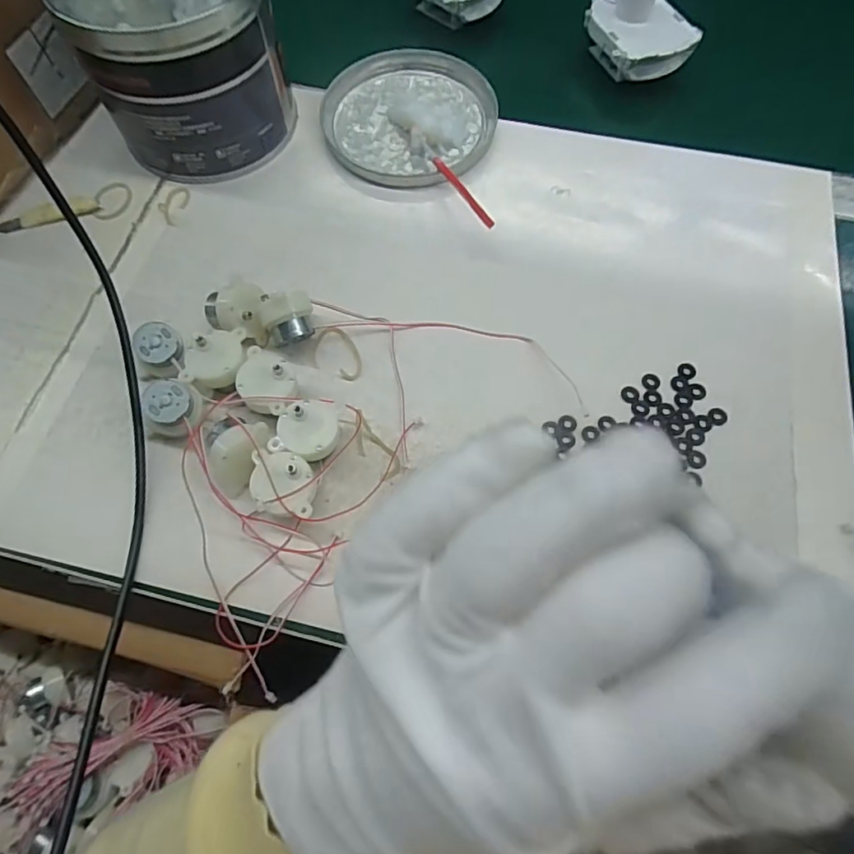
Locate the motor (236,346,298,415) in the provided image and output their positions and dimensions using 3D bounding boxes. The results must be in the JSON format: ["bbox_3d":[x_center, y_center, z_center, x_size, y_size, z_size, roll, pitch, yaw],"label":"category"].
[{"bbox_3d":[-0.090,-0.021,0.304,0.035,0.027,0.033,0,67,0],"label":"motor"}]

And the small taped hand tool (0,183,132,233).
[{"bbox_3d":[-0.255,-0.148,0.371,0.095,0.007,0.029,-23,69,-9],"label":"small taped hand tool"}]

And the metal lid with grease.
[{"bbox_3d":[-0.013,-0.237,0.405,0.127,0.017,0.129,0,67,0],"label":"metal lid with grease"}]

